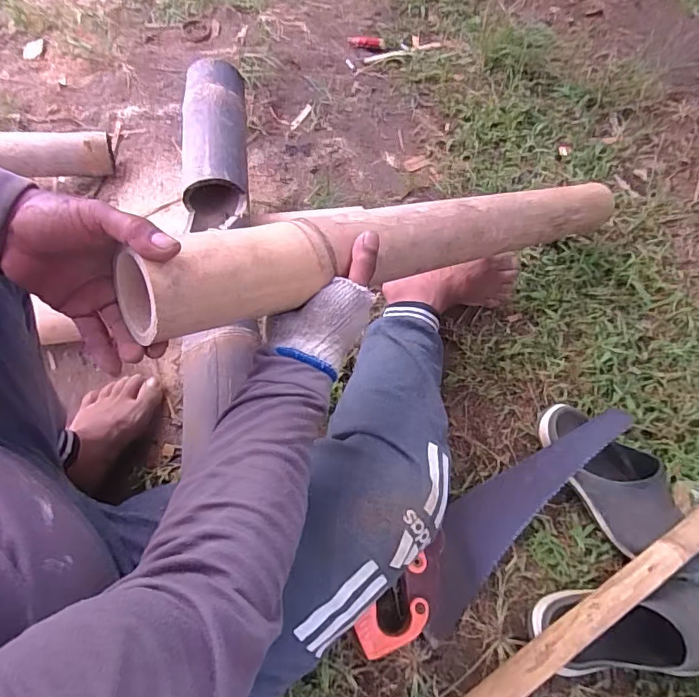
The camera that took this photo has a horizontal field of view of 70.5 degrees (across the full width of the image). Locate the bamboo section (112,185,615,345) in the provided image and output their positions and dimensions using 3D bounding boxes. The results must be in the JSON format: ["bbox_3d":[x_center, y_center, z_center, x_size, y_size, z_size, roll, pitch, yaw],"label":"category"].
[{"bbox_3d":[0.132,-0.136,0.581,0.775,0.063,0.064,-19,61,-39],"label":"bamboo section"}]

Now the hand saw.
[{"bbox_3d":[0.195,0.211,0.638,0.455,0.020,0.102,-39,72,-20],"label":"hand saw"}]

